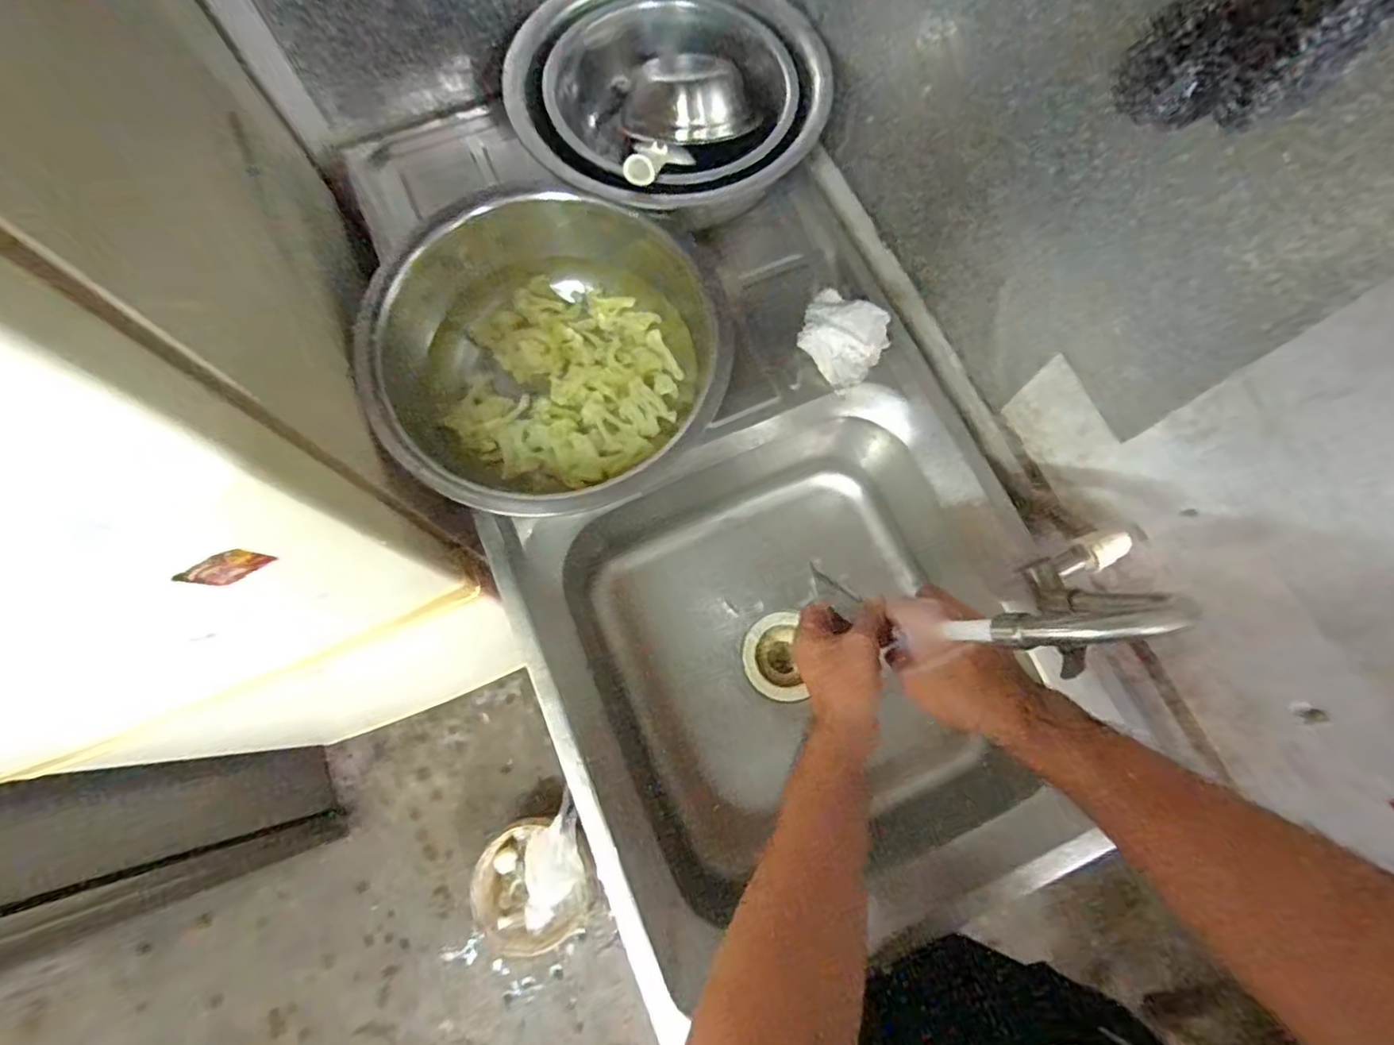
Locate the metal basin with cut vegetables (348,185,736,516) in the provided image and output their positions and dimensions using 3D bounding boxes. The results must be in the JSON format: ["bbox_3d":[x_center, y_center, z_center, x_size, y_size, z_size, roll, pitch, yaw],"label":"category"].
[{"bbox_3d":[-0.162,-0.170,0.599,0.294,0.091,0.298,0,74,0],"label":"metal basin with cut vegetables"}]

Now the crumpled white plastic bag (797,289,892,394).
[{"bbox_3d":[0.149,-0.198,0.641,0.069,0.056,0.101,-39,78,-10],"label":"crumpled white plastic bag"}]

